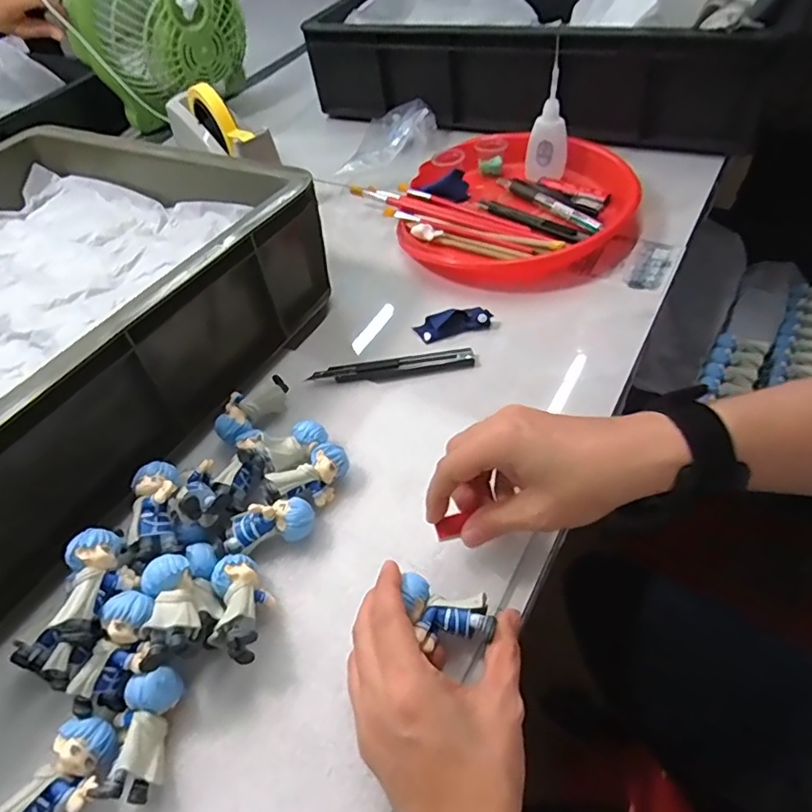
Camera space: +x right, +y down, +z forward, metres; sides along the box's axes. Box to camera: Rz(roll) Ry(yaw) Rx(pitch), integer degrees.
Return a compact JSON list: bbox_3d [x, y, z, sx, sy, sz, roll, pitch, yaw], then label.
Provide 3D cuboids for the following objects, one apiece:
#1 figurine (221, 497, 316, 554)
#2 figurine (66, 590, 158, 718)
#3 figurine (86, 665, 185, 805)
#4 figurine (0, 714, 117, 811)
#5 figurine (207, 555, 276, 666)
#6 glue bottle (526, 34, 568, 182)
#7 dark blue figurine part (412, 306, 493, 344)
[{"bbox_3d":[-0.089,0.079,0.361,0.058,0.032,0.024,-13,51,-5],"label":"figurine"},{"bbox_3d":[-0.159,0.136,0.302,0.029,0.023,0.063,16,82,18],"label":"figurine"},{"bbox_3d":[-0.141,0.172,0.291,0.032,0.026,0.058,-3,51,3],"label":"figurine"},{"bbox_3d":[-0.173,0.194,0.279,0.031,0.028,0.063,17,55,19],"label":"figurine"},{"bbox_3d":[-0.098,0.118,0.327,0.030,0.033,0.063,-15,51,-7],"label":"figurine"},{"bbox_3d":[0.156,-0.307,0.592,0.044,0.103,0.042,8,52,12],"label":"glue bottle"},{"bbox_3d":[0.043,-0.075,0.487,0.065,0.011,0.024,-12,51,-4],"label":"dark blue figurine part"}]

